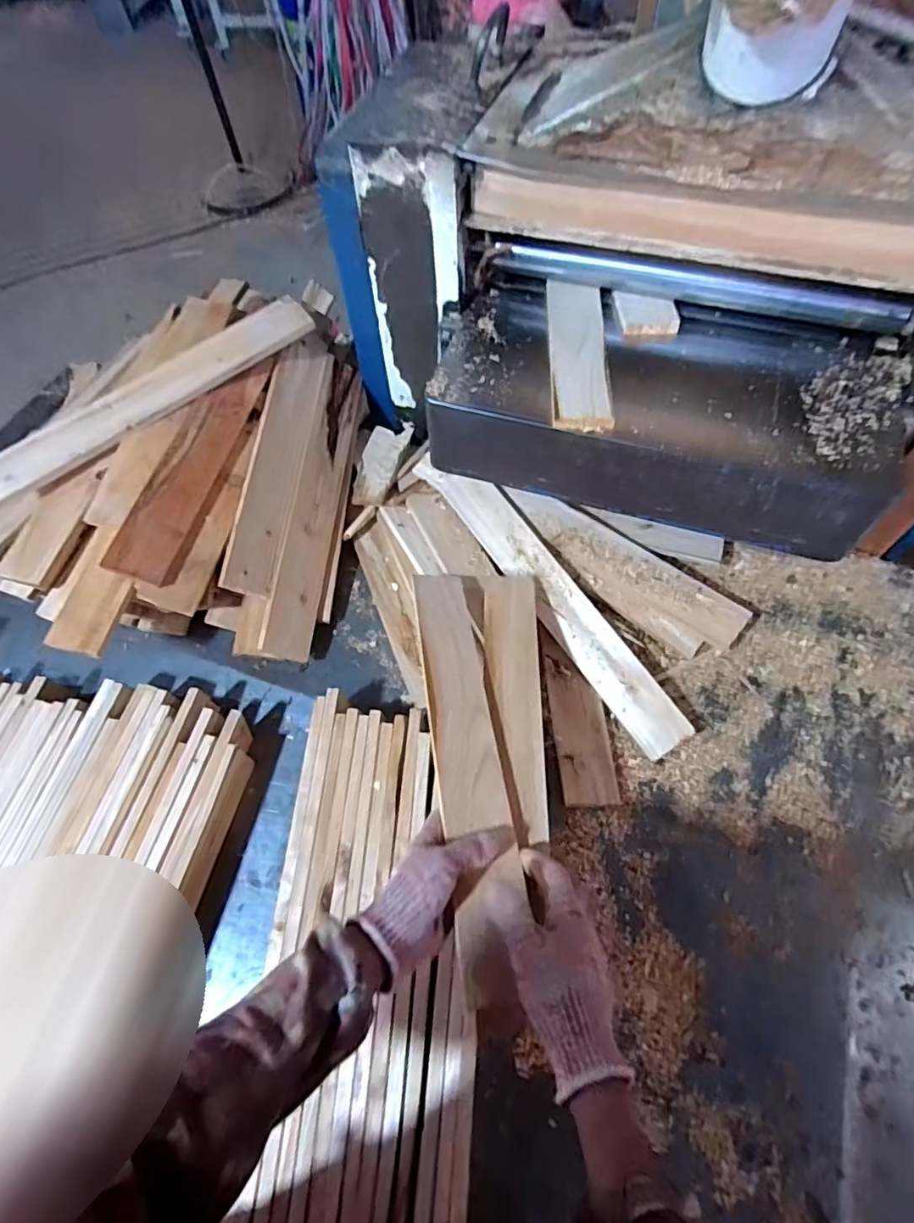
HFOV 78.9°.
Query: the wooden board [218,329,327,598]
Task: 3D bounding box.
[{"bbox_3d":[-0.254,-0.226,0.797,0.070,0.011,0.423,18,69,-30],"label":"wooden board"}]

